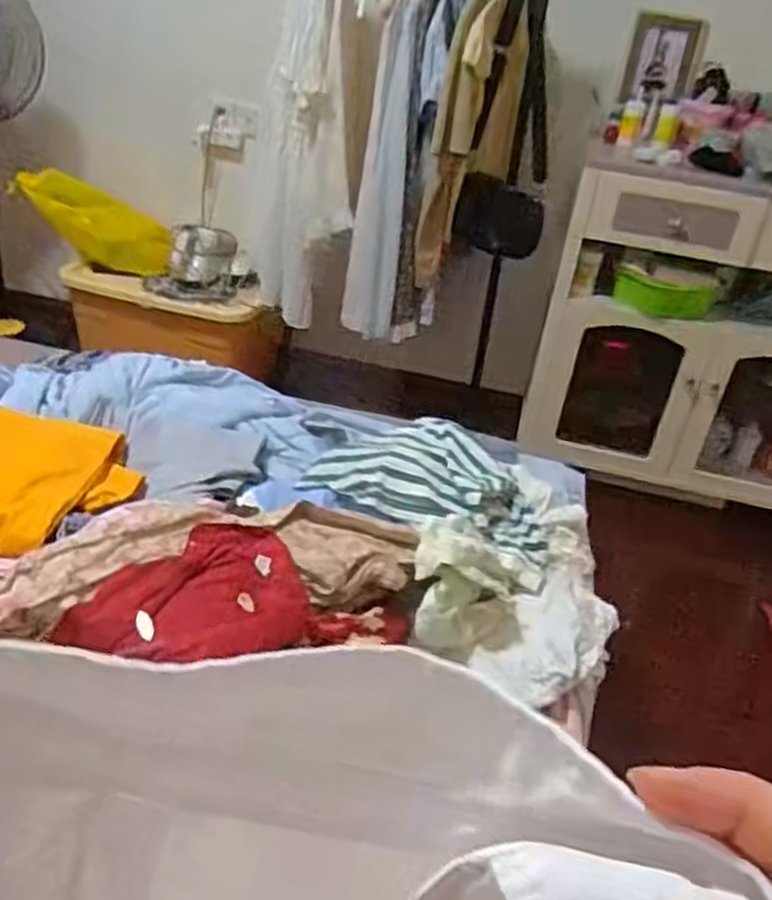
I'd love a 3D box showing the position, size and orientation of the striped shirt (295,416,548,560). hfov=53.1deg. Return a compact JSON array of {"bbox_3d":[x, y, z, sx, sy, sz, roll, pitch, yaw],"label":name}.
[{"bbox_3d":[0.080,0.065,1.145,0.263,0.076,0.329,-22,42,-40],"label":"striped shirt"}]

